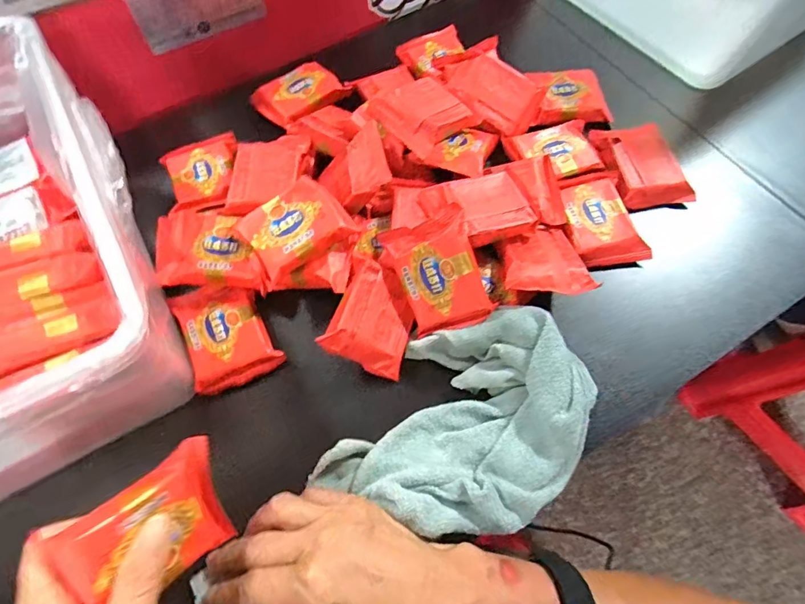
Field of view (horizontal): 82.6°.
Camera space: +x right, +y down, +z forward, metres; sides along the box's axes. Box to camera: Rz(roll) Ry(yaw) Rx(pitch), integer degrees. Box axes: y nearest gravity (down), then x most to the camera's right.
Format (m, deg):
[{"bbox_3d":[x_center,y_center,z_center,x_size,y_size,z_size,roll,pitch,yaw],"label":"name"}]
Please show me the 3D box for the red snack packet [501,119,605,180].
[{"bbox_3d":[0.144,-0.143,0.430,0.078,0.016,0.065,-16,66,-8],"label":"red snack packet"}]

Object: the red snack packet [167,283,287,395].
[{"bbox_3d":[-0.141,0.021,0.363,0.064,0.016,0.092,-23,67,-11],"label":"red snack packet"}]

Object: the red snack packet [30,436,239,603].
[{"bbox_3d":[-0.135,0.124,0.248,0.016,0.067,0.081,-2,16,33],"label":"red snack packet"}]

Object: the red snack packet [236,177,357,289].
[{"bbox_3d":[-0.082,-0.059,0.358,0.078,0.026,0.057,-32,69,-14],"label":"red snack packet"}]

